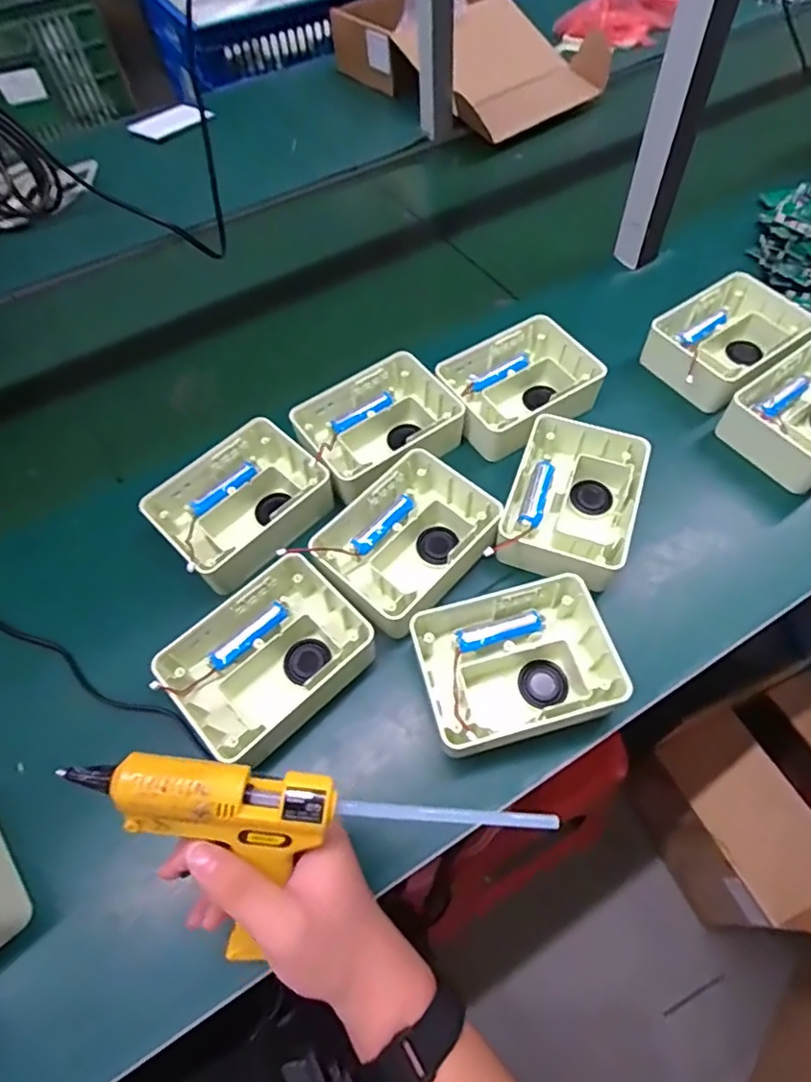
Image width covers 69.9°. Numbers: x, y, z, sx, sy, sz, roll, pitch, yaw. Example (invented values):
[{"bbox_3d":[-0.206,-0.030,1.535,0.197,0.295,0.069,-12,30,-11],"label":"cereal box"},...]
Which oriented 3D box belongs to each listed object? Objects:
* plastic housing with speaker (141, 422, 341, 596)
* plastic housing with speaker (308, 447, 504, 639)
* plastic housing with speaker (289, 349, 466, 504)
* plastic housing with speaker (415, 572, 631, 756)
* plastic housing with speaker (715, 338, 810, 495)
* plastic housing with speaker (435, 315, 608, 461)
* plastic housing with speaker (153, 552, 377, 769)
[{"bbox_3d":[-0.151,-0.029,0.536,0.117,0.058,0.156,39,68,24],"label":"plastic housing with speaker"},{"bbox_3d":[0.004,0.001,0.507,0.111,0.045,0.153,37,67,23],"label":"plastic housing with speaker"},{"bbox_3d":[-0.025,-0.110,0.570,0.147,0.048,0.120,-32,62,-15],"label":"plastic housing with speaker"},{"bbox_3d":[0.084,0.096,0.452,0.146,0.050,0.109,-16,59,-6],"label":"plastic housing with speaker"},{"bbox_3d":[0.397,-0.126,0.564,0.148,0.044,0.108,-32,62,-15],"label":"plastic housing with speaker"},{"bbox_3d":[0.116,-0.155,0.590,0.159,0.044,0.113,-30,61,-14],"label":"plastic housing with speaker"},{"bbox_3d":[-0.106,0.097,0.463,0.146,0.060,0.111,-40,64,-19],"label":"plastic housing with speaker"}]

